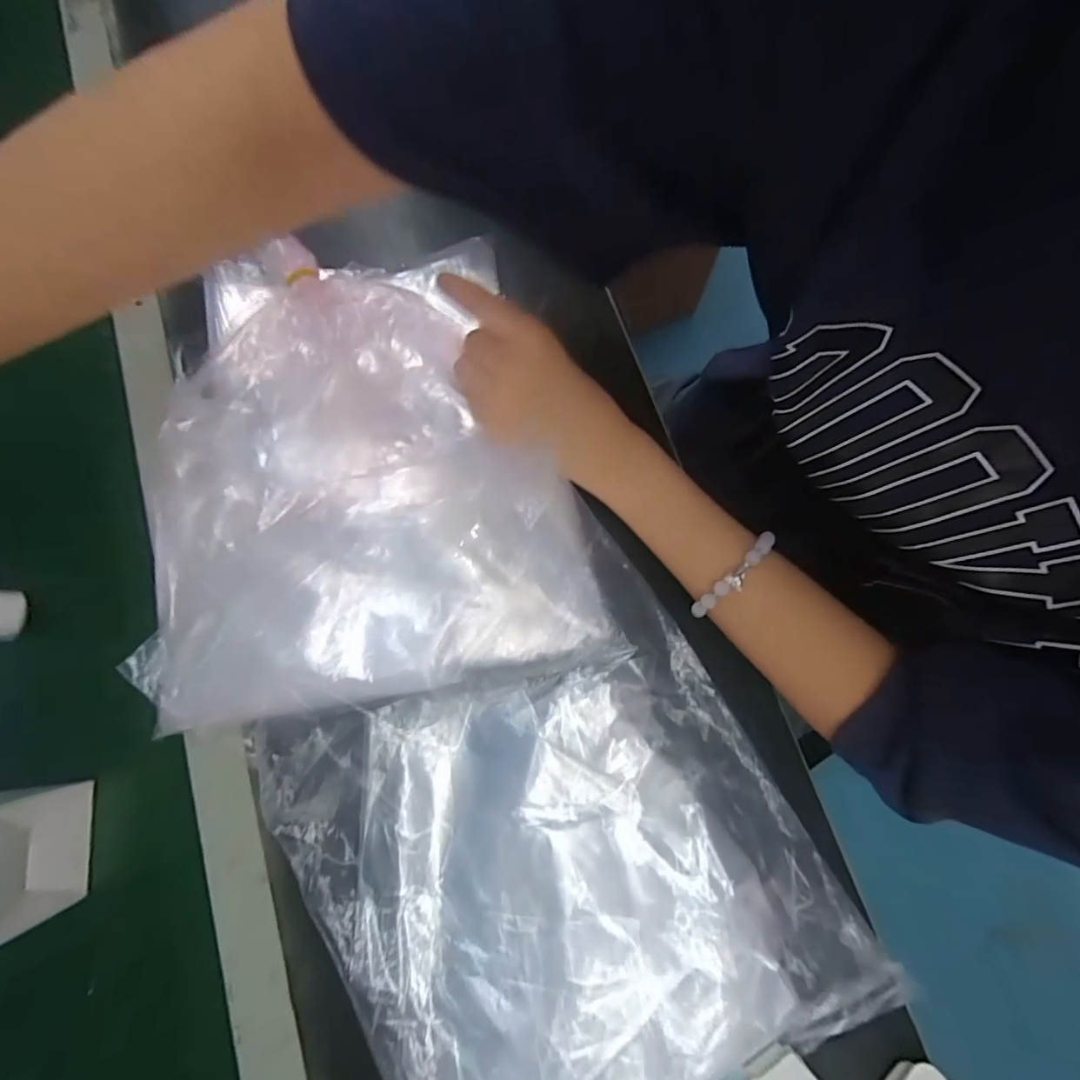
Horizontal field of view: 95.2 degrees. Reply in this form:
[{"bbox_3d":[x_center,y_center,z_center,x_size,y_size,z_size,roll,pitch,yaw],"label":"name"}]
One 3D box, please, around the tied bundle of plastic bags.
[{"bbox_3d":[-0.106,-0.059,0.296,0.242,0.049,0.291,-10,76,-3],"label":"tied bundle of plastic bags"}]

